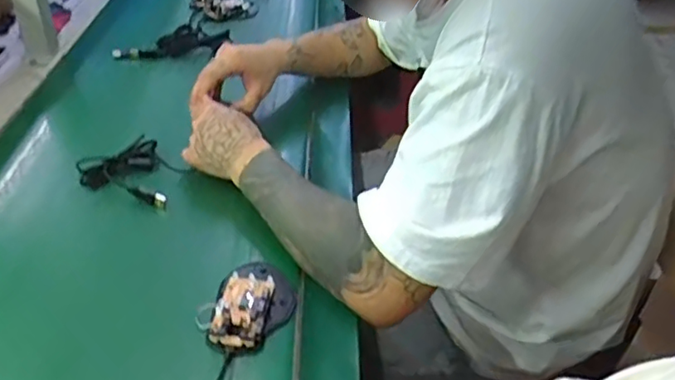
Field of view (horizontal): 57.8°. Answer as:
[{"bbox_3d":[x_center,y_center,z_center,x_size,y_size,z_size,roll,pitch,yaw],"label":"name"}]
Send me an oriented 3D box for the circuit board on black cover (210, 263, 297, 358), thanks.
[{"bbox_3d":[-0.078,0.107,0.572,0.071,0.027,0.107,4,36,0],"label":"circuit board on black cover"}]

